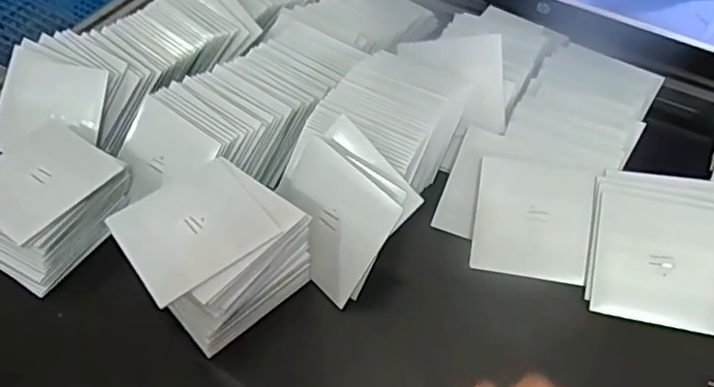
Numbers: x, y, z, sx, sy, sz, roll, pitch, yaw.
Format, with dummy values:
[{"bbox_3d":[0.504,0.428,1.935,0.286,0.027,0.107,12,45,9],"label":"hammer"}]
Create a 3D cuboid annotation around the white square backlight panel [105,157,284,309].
[{"bbox_3d":[-0.111,0.021,0.403,0.091,0.007,0.090,-30,51,-23],"label":"white square backlight panel"}]

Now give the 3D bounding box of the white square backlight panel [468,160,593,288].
[{"bbox_3d":[0.133,0.019,0.452,0.083,0.005,0.089,8,73,12],"label":"white square backlight panel"}]

